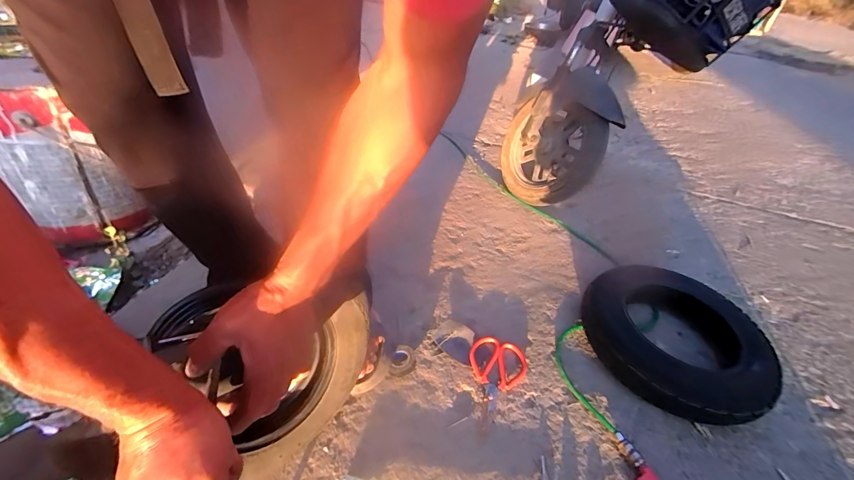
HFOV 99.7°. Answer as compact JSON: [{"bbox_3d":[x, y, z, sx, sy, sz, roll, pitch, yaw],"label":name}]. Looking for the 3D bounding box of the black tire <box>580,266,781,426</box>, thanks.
[{"bbox_3d":[0.488,0.181,0.723,0.313,0.092,0.346,32,46,30],"label":"black tire"}]

